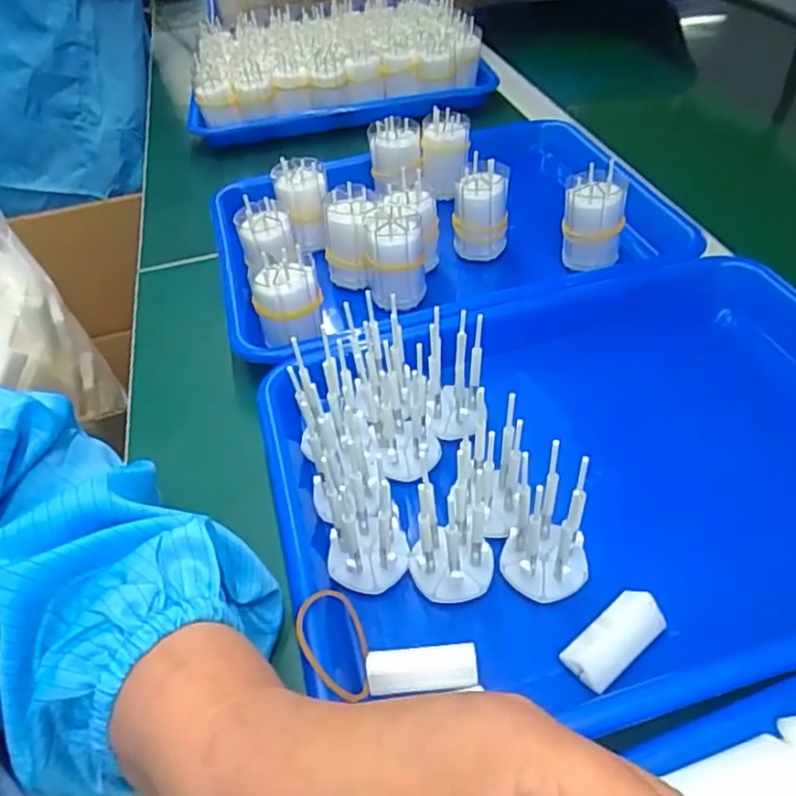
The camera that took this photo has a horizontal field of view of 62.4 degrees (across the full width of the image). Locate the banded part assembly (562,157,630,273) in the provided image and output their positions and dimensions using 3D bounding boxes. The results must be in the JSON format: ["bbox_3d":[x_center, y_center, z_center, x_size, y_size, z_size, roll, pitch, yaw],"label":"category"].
[{"bbox_3d":[0.135,-0.123,0.457,0.041,0.061,0.041,9,46,14],"label":"banded part assembly"}]

